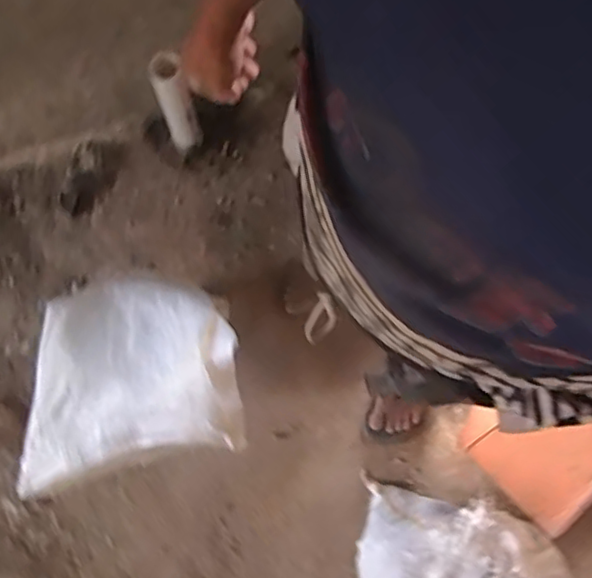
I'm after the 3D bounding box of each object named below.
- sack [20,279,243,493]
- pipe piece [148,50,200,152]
[{"bbox_3d":[-0.275,0.131,1.064,0.352,0.061,0.376,-4,72,-3],"label":"sack"},{"bbox_3d":[-0.252,-0.386,1.351,0.071,0.285,0.072,-20,74,-8],"label":"pipe piece"}]

